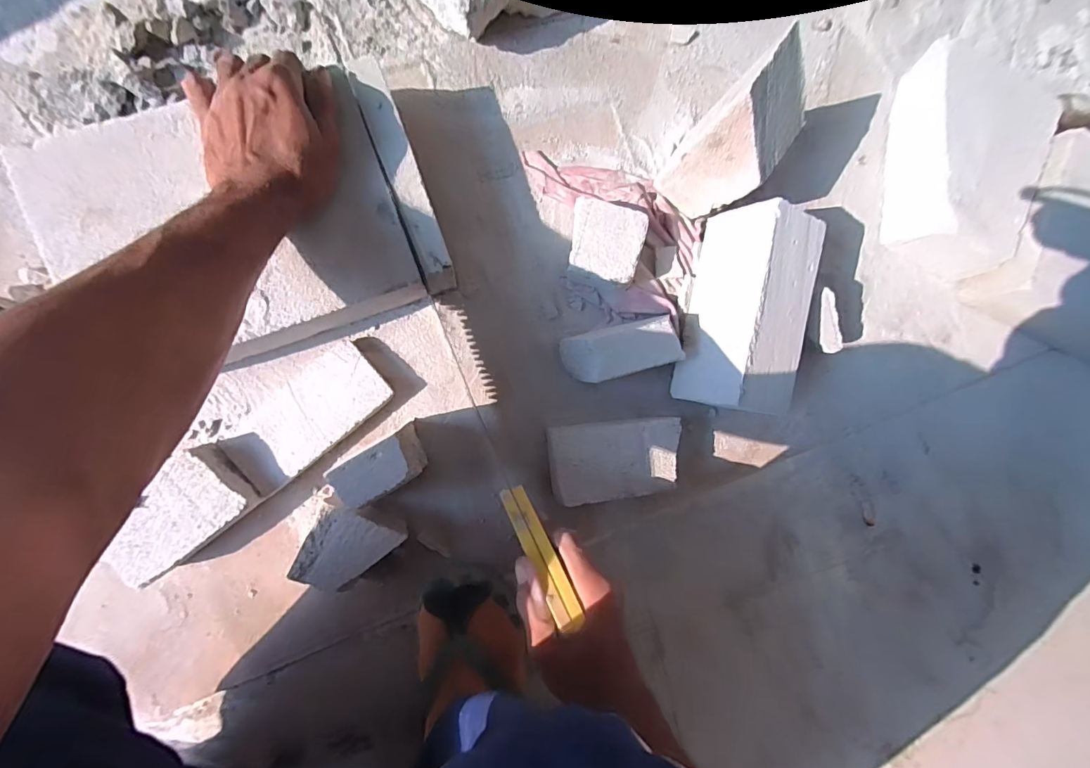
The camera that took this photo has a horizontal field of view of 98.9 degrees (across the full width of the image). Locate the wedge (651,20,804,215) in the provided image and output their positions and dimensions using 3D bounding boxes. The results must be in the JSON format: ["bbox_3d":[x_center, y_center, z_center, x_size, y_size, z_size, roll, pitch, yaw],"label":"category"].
[{"bbox_3d":[0.177,-0.226,0.440,0.078,0.164,0.096,39,85,-7],"label":"wedge"}]

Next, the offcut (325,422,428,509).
[{"bbox_3d":[-0.151,0.075,0.436,0.072,0.075,0.041,-27,94,-7],"label":"offcut"}]

